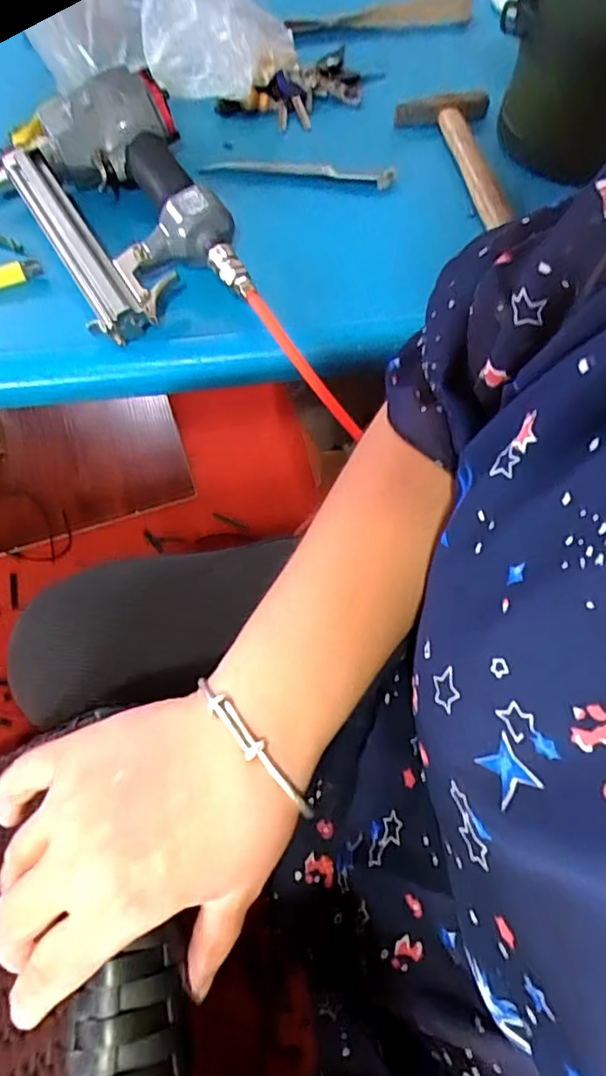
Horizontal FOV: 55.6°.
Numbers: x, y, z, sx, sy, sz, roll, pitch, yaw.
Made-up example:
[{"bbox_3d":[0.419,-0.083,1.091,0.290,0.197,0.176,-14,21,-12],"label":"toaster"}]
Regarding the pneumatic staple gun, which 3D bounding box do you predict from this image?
[{"bbox_3d":[-0.159,-0.287,0.490,0.153,0.080,0.276,-20,63,-10],"label":"pneumatic staple gun"}]

